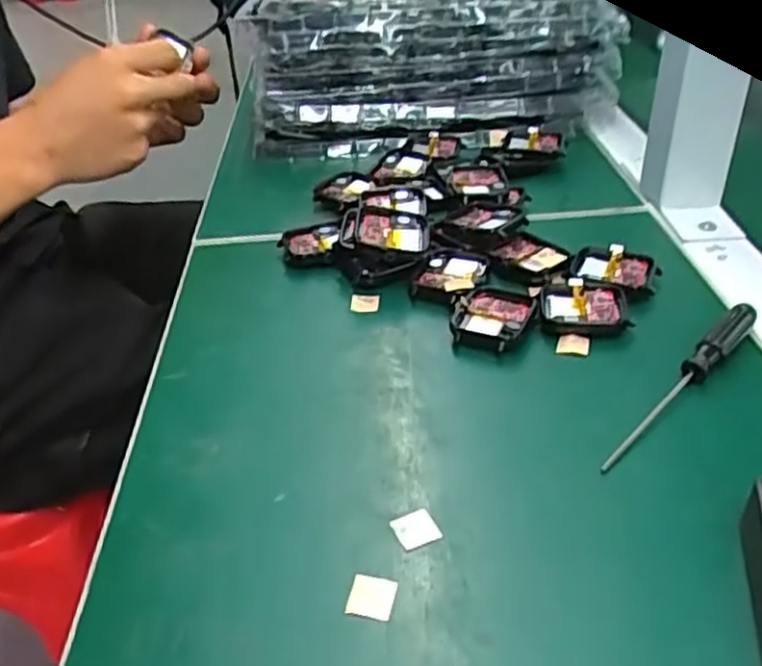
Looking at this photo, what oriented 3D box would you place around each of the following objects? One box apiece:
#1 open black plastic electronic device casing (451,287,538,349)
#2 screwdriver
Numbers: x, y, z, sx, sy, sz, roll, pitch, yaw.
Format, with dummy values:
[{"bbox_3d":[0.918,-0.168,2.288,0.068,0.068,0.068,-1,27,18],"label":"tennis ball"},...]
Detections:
[{"bbox_3d":[0.058,-0.009,0.382,0.037,0.008,0.046,13,38,22],"label":"open black plastic electronic device casing"},{"bbox_3d":[0.136,0.021,0.330,0.010,0.012,0.130,26,47,38],"label":"screwdriver"}]

